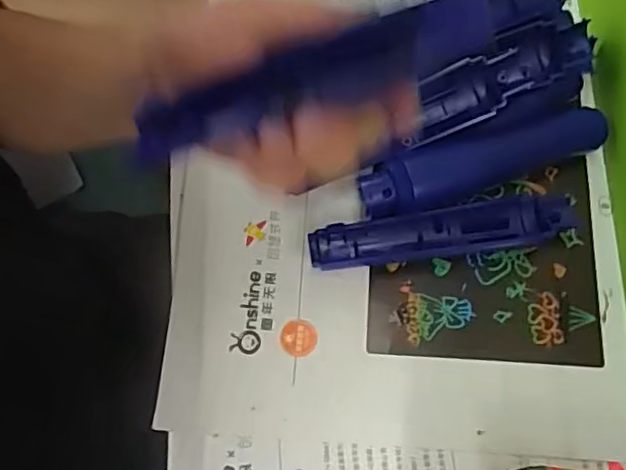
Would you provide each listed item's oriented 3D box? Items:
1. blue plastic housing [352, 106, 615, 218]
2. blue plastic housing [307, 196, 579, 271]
[{"bbox_3d":[0.112,-0.049,0.393,0.167,0.027,0.029,-18,71,-3],"label":"blue plastic housing"},{"bbox_3d":[0.083,-0.001,0.388,0.168,0.023,0.034,-8,71,0],"label":"blue plastic housing"}]

